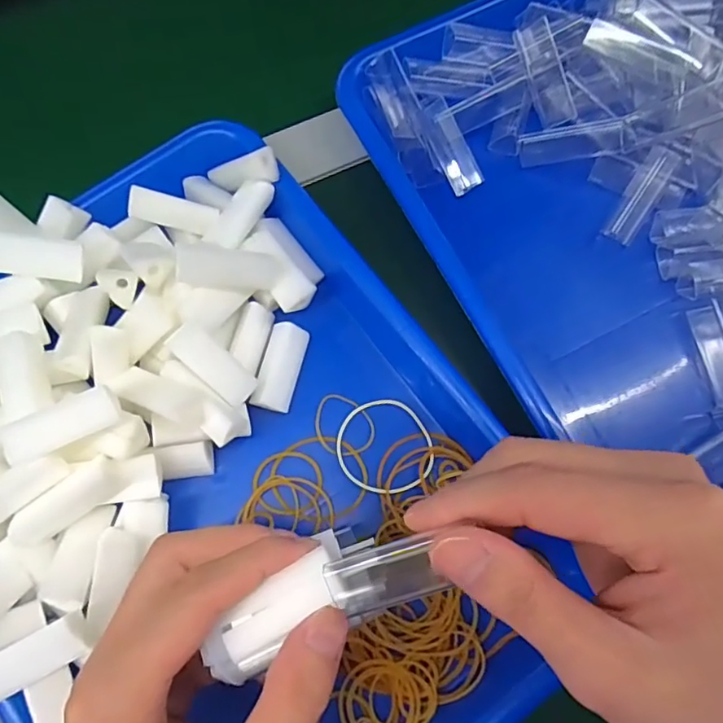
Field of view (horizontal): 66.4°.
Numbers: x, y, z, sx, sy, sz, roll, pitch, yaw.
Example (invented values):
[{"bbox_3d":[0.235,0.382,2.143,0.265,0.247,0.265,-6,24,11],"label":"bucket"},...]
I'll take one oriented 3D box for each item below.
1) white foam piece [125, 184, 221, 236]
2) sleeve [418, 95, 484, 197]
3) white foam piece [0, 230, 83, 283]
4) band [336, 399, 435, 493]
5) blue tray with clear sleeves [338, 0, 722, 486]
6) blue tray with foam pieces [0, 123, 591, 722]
[{"bbox_3d":[-0.101,-0.080,0.297,0.045,0.011,0.014,8,71,-28],"label":"white foam piece"},{"bbox_3d":[0.051,-0.123,0.316,0.018,0.006,0.054,-27,93,-7],"label":"sleeve"},{"bbox_3d":[-0.159,-0.050,0.266,0.045,0.012,0.018,6,72,-21],"label":"white foam piece"},{"bbox_3d":[0.011,0.043,0.281,0.047,0.004,0.048,0,73,1],"label":"band"},{"bbox_3d":[0.159,-0.080,0.295,0.240,0.062,0.324,-27,75,-7],"label":"blue tray with clear sleeves"},{"bbox_3d":[-0.071,0.052,0.257,0.242,0.053,0.342,-35,76,-9],"label":"blue tray with foam pieces"}]

